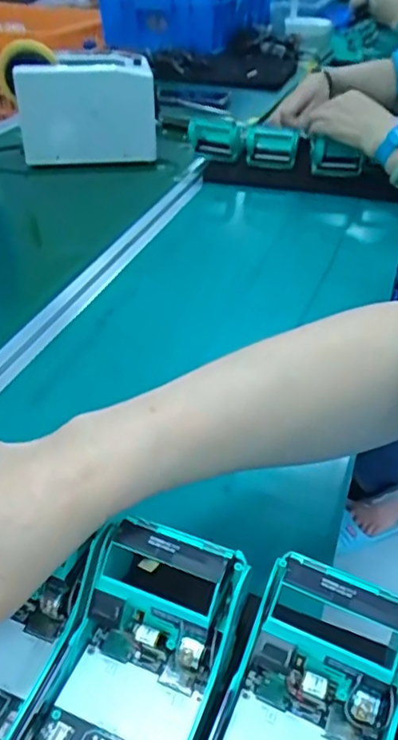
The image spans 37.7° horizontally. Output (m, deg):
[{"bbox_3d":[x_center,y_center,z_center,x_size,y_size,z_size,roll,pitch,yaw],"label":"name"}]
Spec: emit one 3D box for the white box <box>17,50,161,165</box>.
[{"bbox_3d":[-0.184,-0.434,0.974,0.215,0.157,0.094,-3,35,-5],"label":"white box"}]

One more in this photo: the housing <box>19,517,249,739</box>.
[{"bbox_3d":[-0.041,0.152,0.261,0.079,0.060,0.163,15,38,20],"label":"housing"}]

